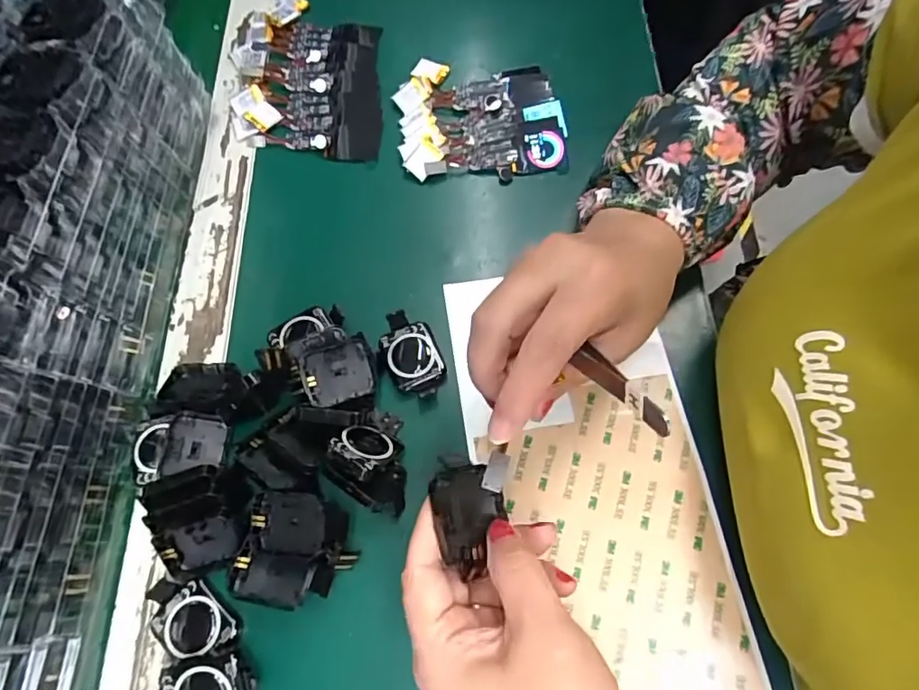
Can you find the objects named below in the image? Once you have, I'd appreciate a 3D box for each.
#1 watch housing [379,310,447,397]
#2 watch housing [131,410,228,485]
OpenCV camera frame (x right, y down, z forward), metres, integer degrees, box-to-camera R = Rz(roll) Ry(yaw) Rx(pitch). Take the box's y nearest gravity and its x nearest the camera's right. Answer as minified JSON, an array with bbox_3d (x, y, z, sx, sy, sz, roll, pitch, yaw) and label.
[{"bbox_3d":[-0.030,0.006,0.322,0.032,0.009,0.053,-26,70,-7],"label":"watch housing"},{"bbox_3d":[-0.161,0.058,0.304,0.048,0.012,0.040,2,69,4],"label":"watch housing"}]

